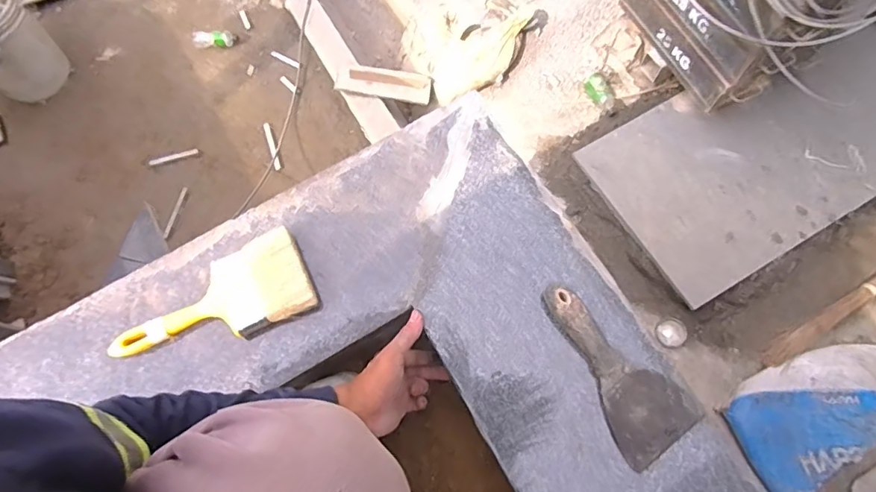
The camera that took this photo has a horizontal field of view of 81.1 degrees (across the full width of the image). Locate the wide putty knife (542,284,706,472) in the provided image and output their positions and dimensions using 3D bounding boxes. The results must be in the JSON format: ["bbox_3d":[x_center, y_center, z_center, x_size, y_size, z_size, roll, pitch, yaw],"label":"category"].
[{"bbox_3d":[0.177,0.128,0.536,0.085,0.032,0.194,-38,72,-10],"label":"wide putty knife"}]

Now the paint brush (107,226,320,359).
[{"bbox_3d":[-0.256,0.070,0.577,0.224,0.032,0.097,-26,70,-6],"label":"paint brush"}]

